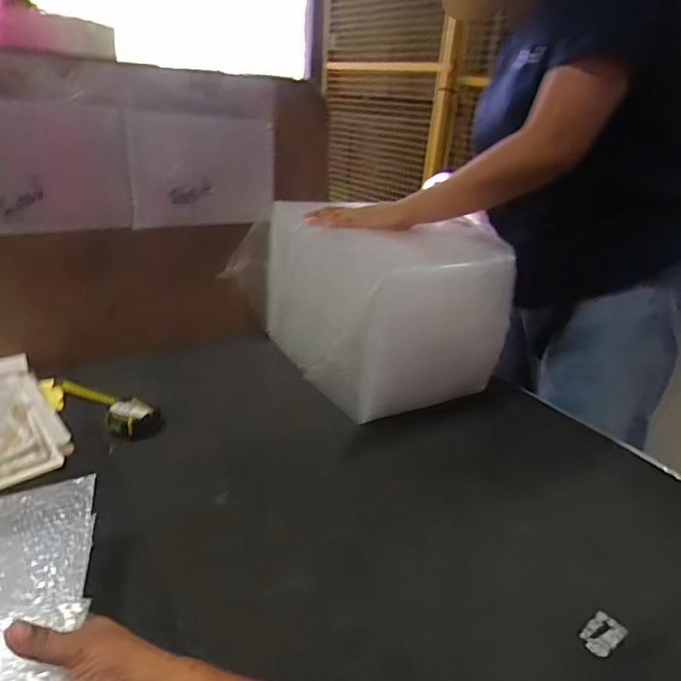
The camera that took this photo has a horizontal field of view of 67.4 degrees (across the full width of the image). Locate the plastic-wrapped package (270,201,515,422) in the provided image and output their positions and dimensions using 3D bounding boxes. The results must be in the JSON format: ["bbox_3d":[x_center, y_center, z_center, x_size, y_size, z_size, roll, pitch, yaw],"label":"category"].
[{"bbox_3d":[0.070,-0.068,0.836,0.275,0.239,0.320,-9,29,-26],"label":"plastic-wrapped package"}]

